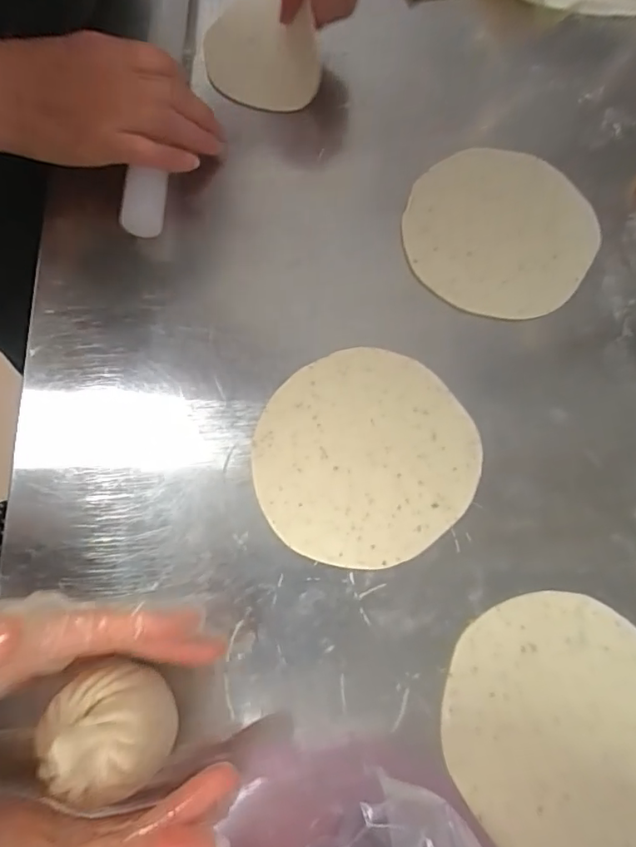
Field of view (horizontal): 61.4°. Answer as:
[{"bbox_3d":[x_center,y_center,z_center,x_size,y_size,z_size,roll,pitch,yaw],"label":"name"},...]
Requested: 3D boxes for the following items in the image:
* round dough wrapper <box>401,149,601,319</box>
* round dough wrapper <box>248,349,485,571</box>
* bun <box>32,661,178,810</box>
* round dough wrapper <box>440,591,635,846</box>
[{"bbox_3d":[0.125,-0.135,0.367,0.124,0.006,0.131,1,73,-2],"label":"round dough wrapper"},{"bbox_3d":[0.027,0.019,0.320,0.129,0.004,0.123,0,75,-1],"label":"round dough wrapper"},{"bbox_3d":[-0.092,0.139,0.234,0.049,0.044,0.059,-11,74,-6],"label":"bun"},{"bbox_3d":[0.130,0.159,0.281,0.125,0.007,0.125,1,73,-2],"label":"round dough wrapper"}]

